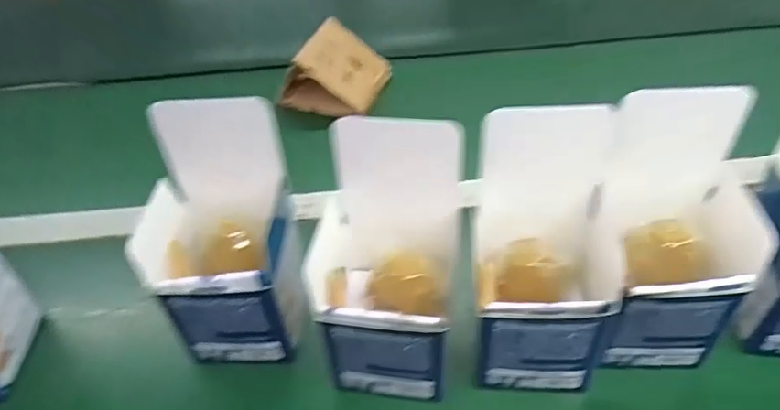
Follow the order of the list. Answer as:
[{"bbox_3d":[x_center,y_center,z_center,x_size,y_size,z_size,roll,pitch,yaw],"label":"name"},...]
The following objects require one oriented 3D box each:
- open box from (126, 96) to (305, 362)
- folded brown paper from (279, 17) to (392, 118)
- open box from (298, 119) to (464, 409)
[{"bbox_3d":[-0.116,0.025,0.386,0.101,0.166,0.093,-5,44,1],"label":"open box"},{"bbox_3d":[-0.065,-0.162,0.655,0.102,0.068,0.113,12,47,18],"label":"folded brown paper"},{"bbox_3d":[-0.002,0.044,0.368,0.099,0.157,0.101,4,45,10],"label":"open box"}]

